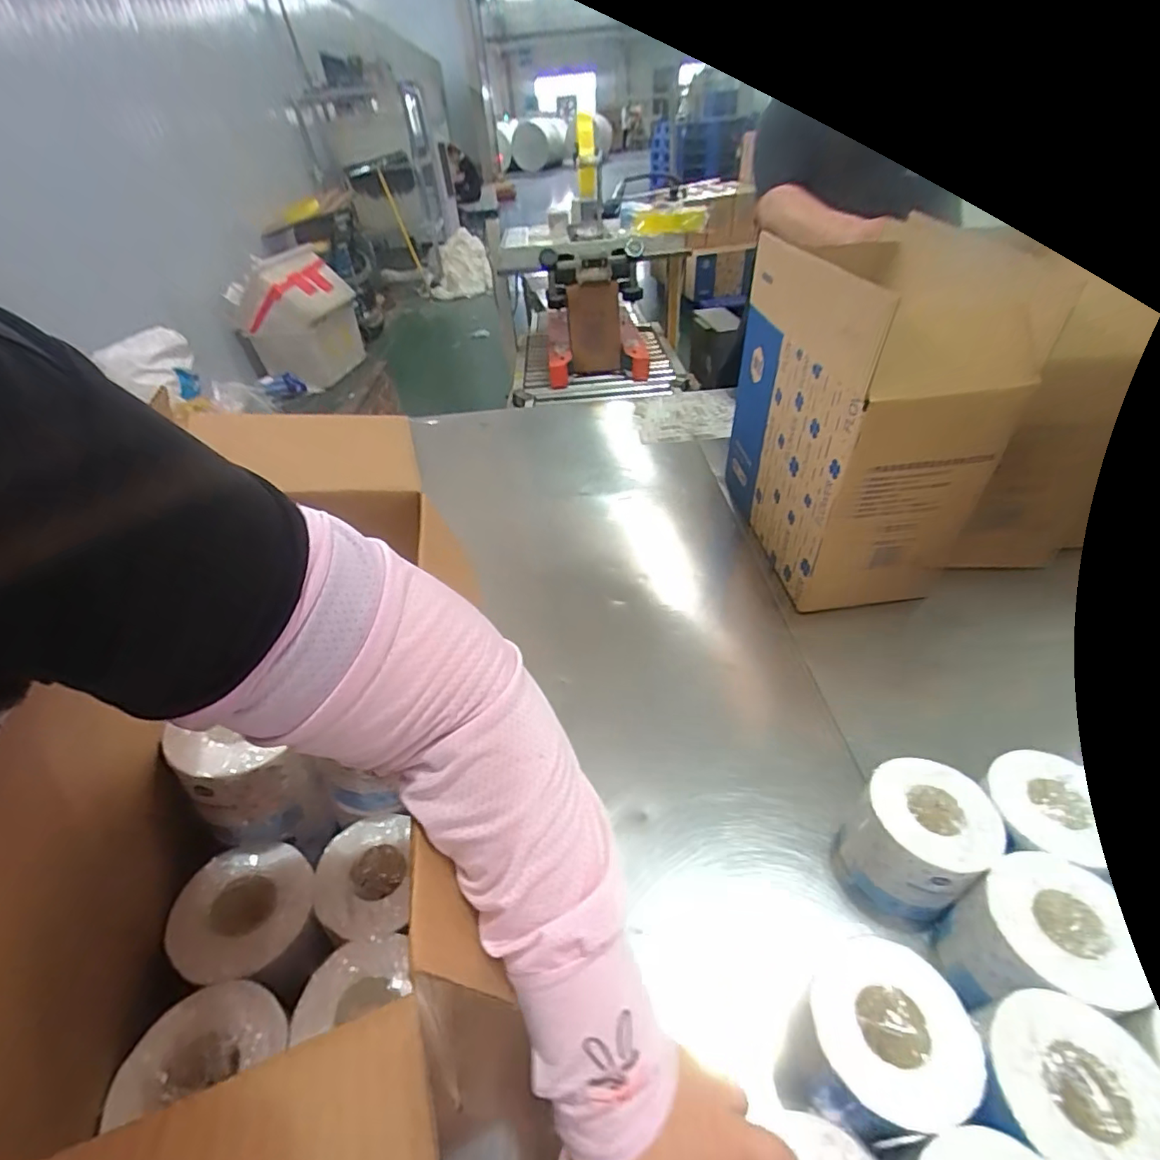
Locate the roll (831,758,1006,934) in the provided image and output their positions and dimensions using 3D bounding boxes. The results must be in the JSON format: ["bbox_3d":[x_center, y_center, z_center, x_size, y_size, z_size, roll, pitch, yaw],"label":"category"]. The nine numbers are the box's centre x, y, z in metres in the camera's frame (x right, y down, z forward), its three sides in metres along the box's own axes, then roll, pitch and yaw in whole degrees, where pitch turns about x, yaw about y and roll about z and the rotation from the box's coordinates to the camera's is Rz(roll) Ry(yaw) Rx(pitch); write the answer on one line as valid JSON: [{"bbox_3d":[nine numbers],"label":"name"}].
[{"bbox_3d":[0.305,0.243,0.490,0.110,0.123,0.104,-28,45,-24],"label":"roll"}]

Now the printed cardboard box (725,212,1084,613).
[{"bbox_3d":[0.406,-0.249,0.826,0.232,0.426,0.440,-6,41,-1],"label":"printed cardboard box"}]

